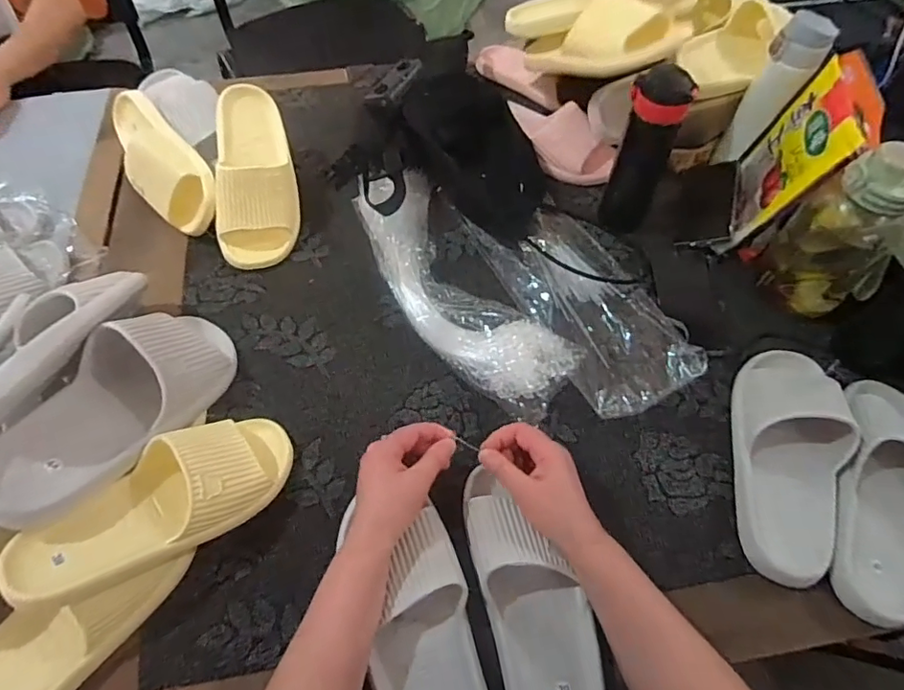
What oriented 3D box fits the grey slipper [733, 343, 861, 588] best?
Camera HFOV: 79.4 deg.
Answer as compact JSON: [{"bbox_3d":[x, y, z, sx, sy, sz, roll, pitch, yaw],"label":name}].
[{"bbox_3d":[0.360,0.116,0.574,0.100,0.057,0.250,13,60,8],"label":"grey slipper"}]

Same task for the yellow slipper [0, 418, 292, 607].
[{"bbox_3d":[-0.263,0.144,0.502,0.251,0.067,0.100,-28,62,-31],"label":"yellow slipper"}]

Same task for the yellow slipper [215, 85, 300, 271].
[{"bbox_3d":[-0.267,-0.234,0.730,0.101,0.059,0.248,-6,83,-4],"label":"yellow slipper"}]

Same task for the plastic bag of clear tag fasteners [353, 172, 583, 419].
[{"bbox_3d":[-0.003,-0.082,0.705,0.144,0.049,0.426,-30,63,-17],"label":"plastic bag of clear tag fasteners"}]

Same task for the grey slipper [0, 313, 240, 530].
[{"bbox_3d":[-0.322,0.050,0.536,0.101,0.099,0.279,22,45,12],"label":"grey slipper"}]

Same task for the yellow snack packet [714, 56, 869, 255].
[{"bbox_3d":[0.423,-0.233,0.698,0.016,0.195,0.164,20,57,-5],"label":"yellow snack packet"}]

